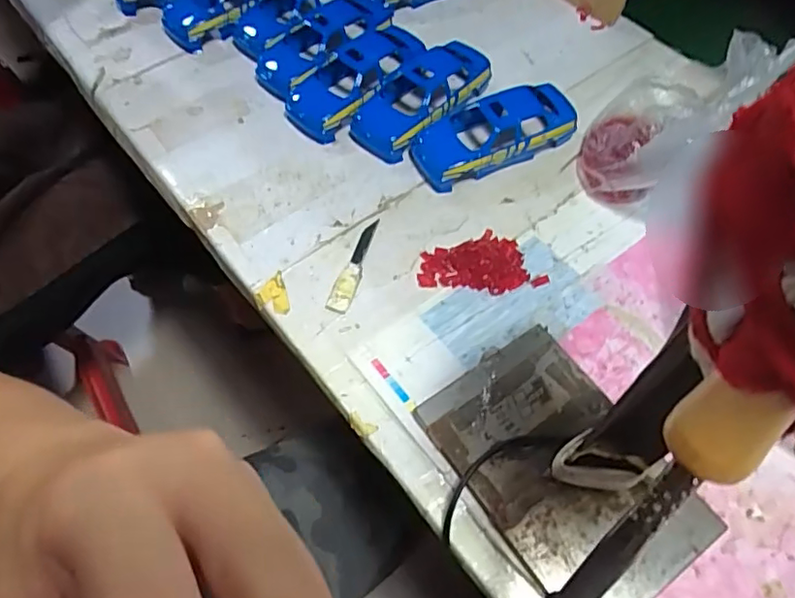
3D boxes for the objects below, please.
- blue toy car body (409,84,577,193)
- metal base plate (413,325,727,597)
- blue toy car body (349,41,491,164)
[{"bbox_3d":[0.074,-0.129,0.440,0.123,0.038,0.052,-21,62,-10],"label":"blue toy car body"},{"bbox_3d":[0.091,0.095,0.321,0.098,0.013,0.147,-33,65,-16],"label":"metal base plate"},{"bbox_3d":[0.021,-0.162,0.458,0.124,0.038,0.053,-37,66,-18],"label":"blue toy car body"}]

